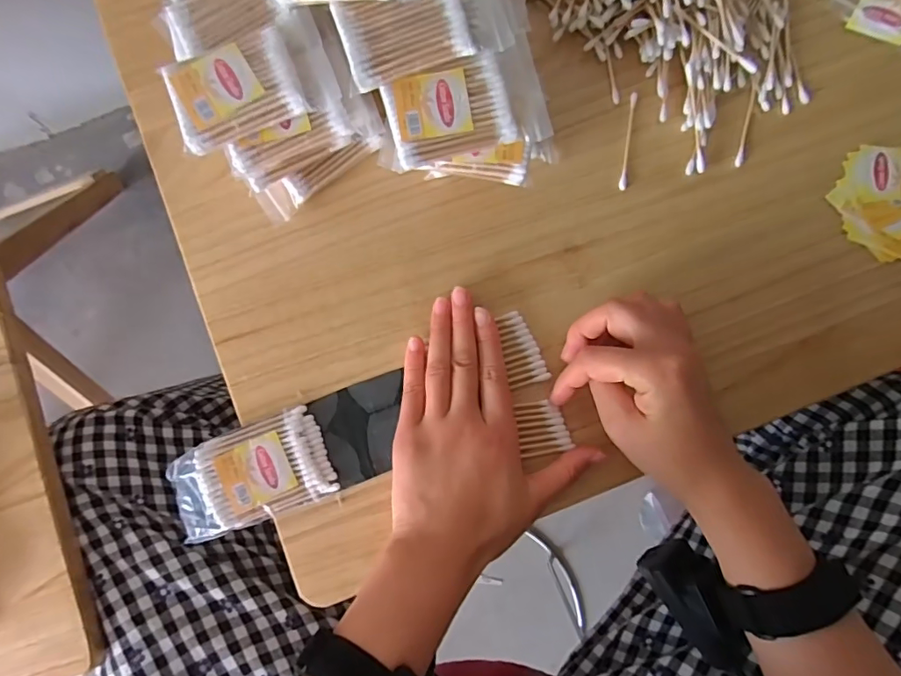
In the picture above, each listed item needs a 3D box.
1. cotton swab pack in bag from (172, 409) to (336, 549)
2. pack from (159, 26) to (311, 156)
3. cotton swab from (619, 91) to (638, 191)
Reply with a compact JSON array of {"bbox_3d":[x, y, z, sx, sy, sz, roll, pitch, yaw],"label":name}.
[{"bbox_3d":[-0.129,0.088,0.330,0.098,0.014,0.061,-21,84,-2],"label":"cotton swab pack in bag"},{"bbox_3d":[-0.122,-0.141,0.289,0.072,0.017,0.052,-22,83,-2],"label":"pack"},{"bbox_3d":[0.124,-0.138,0.351,0.006,0.004,0.071,8,84,1],"label":"cotton swab"}]

